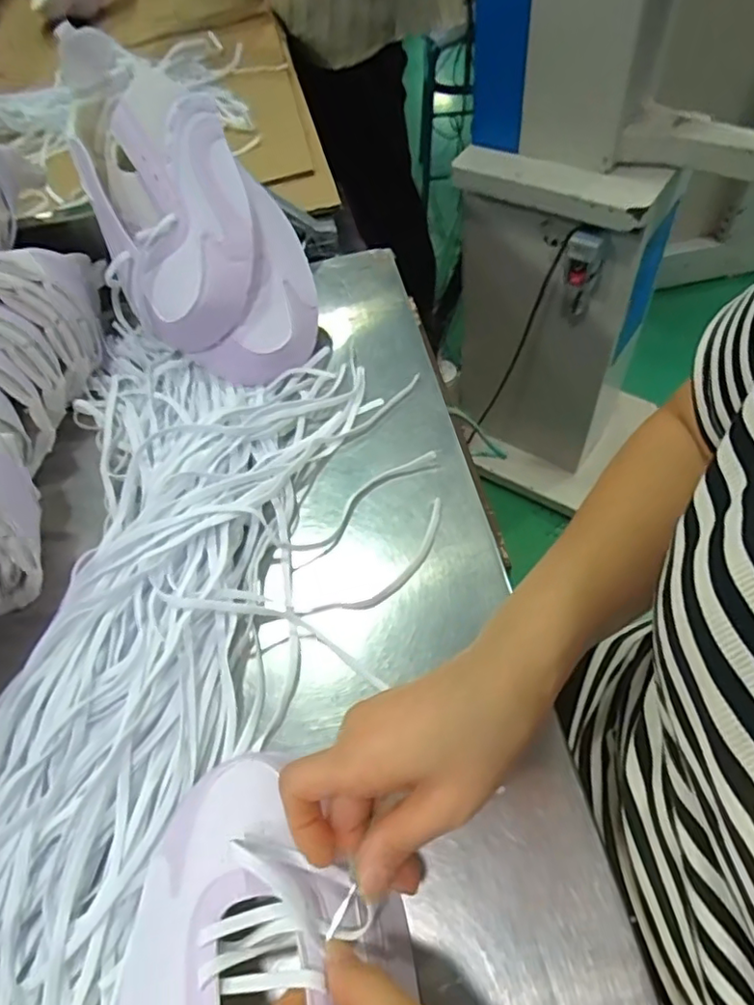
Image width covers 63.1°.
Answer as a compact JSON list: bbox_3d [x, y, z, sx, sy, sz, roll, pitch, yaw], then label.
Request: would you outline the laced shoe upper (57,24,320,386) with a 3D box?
[{"bbox_3d":[-0.153,-0.238,0.509,0.152,0.084,0.295,-31,92,-13],"label":"laced shoe upper"}]

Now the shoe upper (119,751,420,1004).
[{"bbox_3d":[-0.049,0.238,0.265,0.130,0.076,0.246,-10,48,-1],"label":"shoe upper"}]

